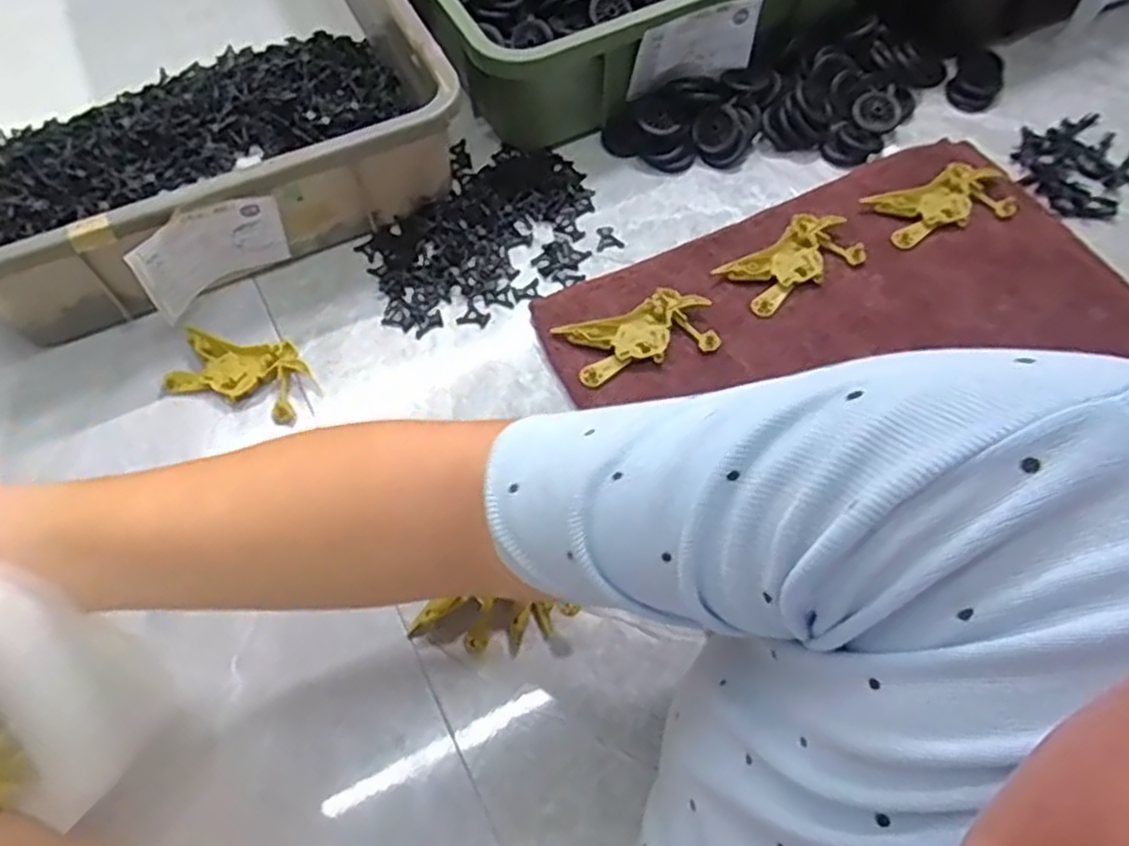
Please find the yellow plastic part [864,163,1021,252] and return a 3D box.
[{"bbox_3d":[0.285,-0.167,0.597,0.105,0.012,0.050,-19,62,-9],"label":"yellow plastic part"}]

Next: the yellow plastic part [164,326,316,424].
[{"bbox_3d":[-0.221,-0.035,0.545,0.090,0.016,0.050,14,62,9],"label":"yellow plastic part"}]

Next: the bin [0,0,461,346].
[{"bbox_3d":[-0.351,-0.338,0.664,0.369,0.095,0.569,-24,63,-12],"label":"bin"}]

